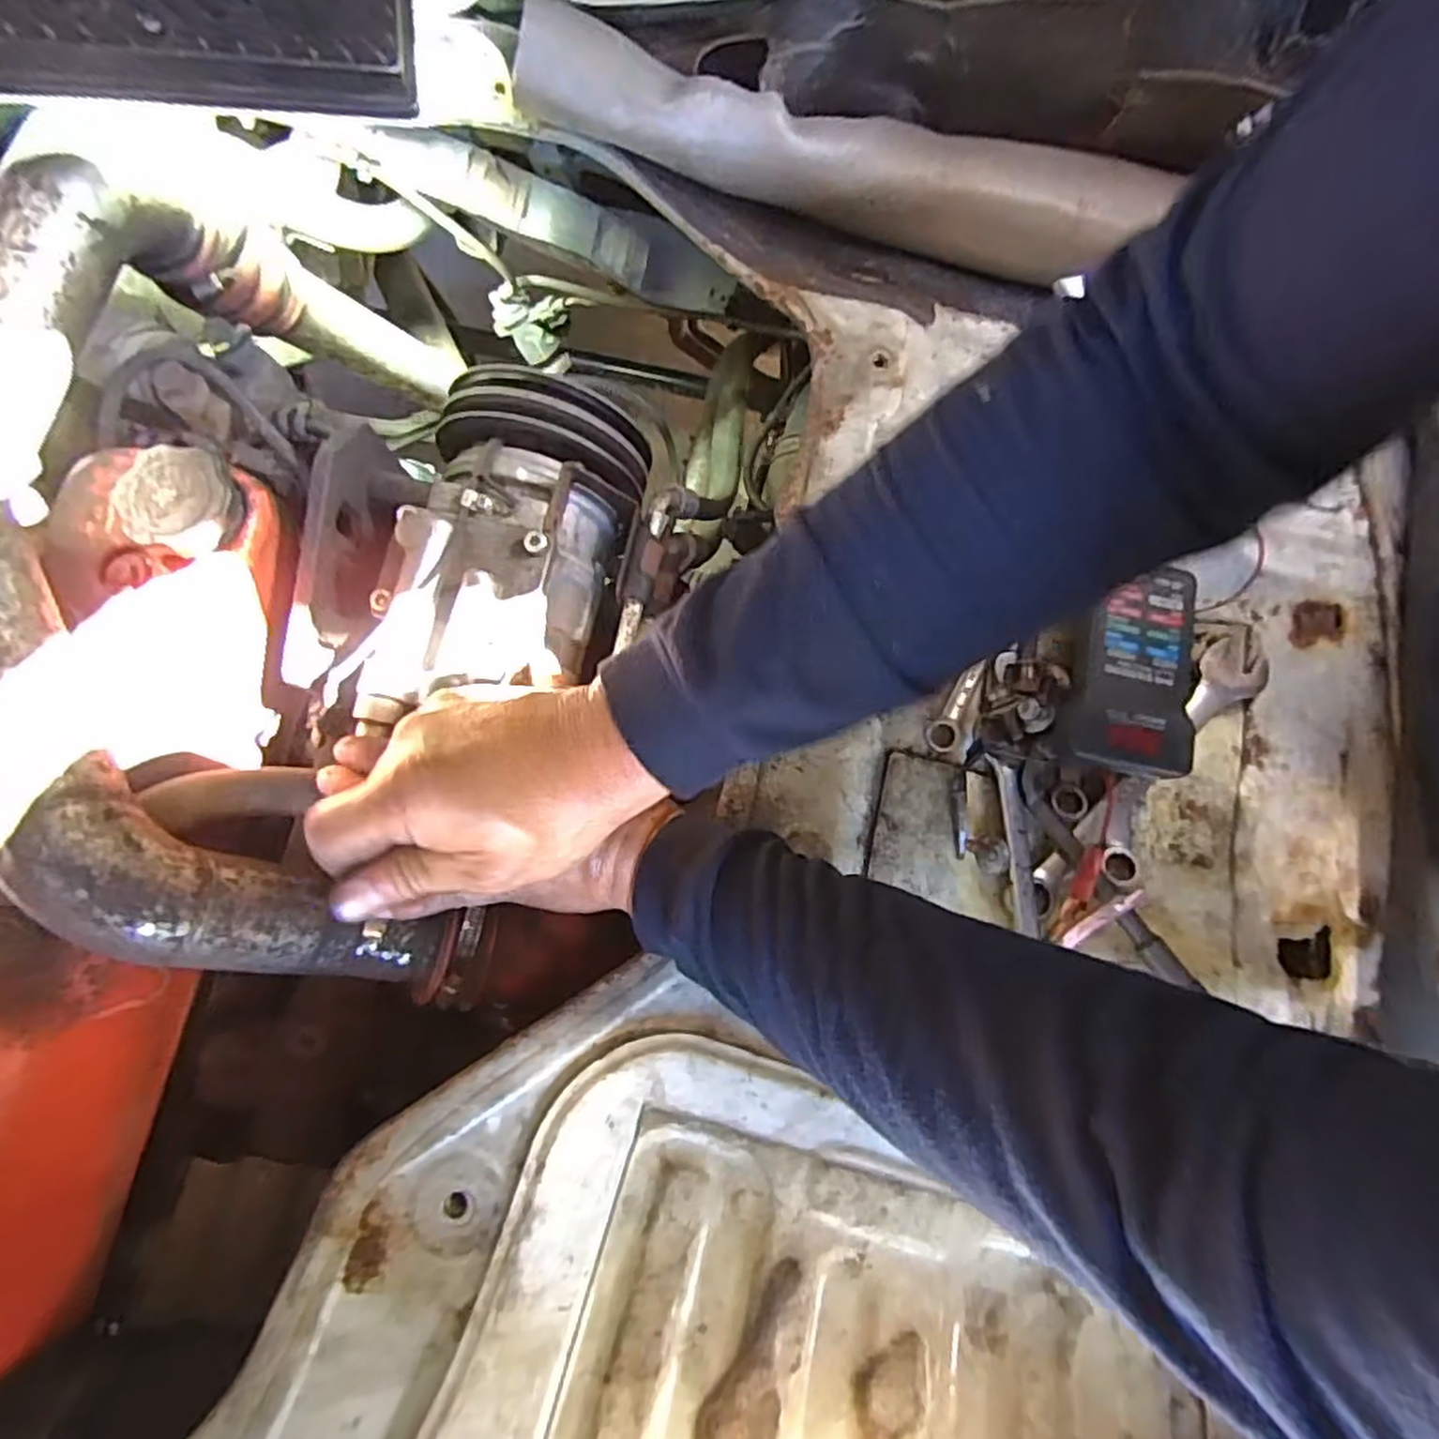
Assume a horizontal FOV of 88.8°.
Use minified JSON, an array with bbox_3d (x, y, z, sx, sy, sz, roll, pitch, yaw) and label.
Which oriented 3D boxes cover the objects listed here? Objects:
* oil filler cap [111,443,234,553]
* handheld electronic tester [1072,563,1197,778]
[{"bbox_3d":[-0.274,-0.110,0.378,0.053,0.027,0.050,0,76,-2],"label":"oil filler cap"},{"bbox_3d":[0.235,-0.030,0.417,0.060,0.020,0.121,16,76,2],"label":"handheld electronic tester"}]

